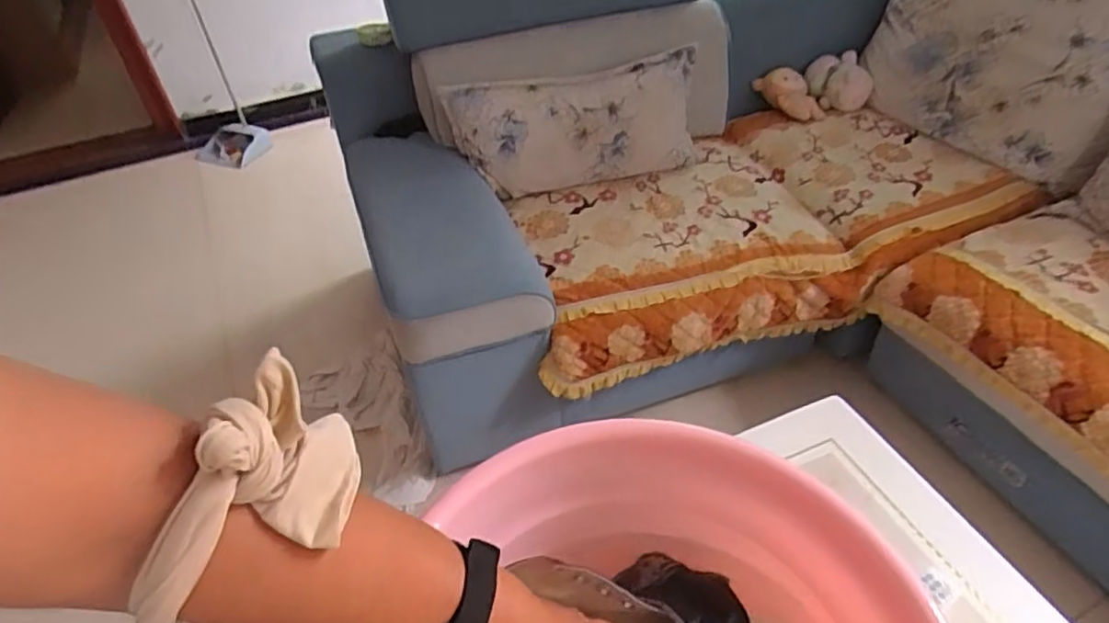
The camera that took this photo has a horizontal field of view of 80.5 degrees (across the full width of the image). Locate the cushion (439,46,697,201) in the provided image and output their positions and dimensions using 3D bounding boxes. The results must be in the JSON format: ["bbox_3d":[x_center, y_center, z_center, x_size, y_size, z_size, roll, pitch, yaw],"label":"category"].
[{"bbox_3d":[0.047,-0.472,1.685,0.627,0.296,0.140,-9,12,-8],"label":"cushion"}]

